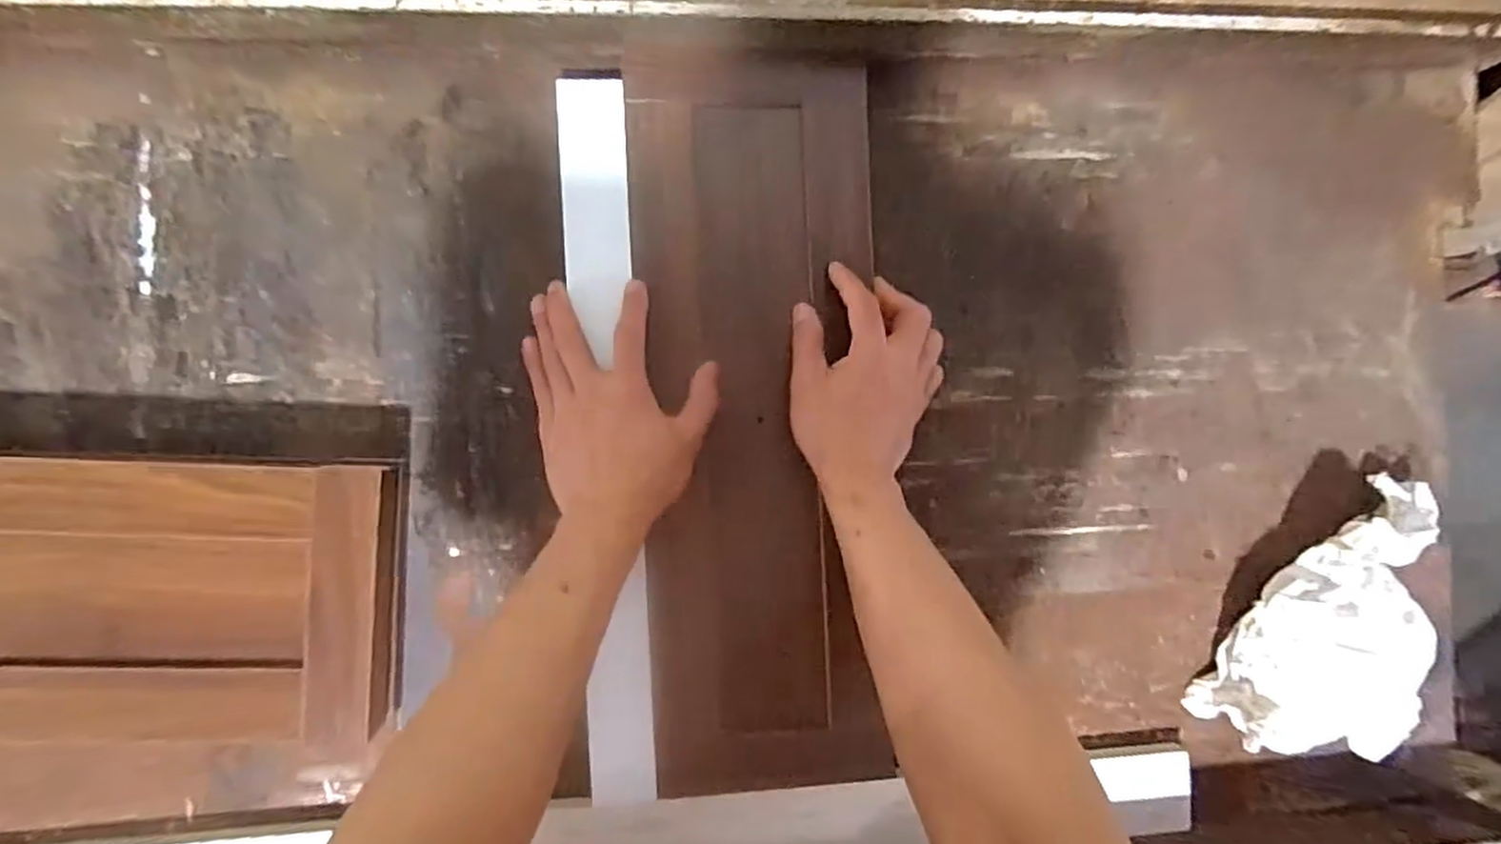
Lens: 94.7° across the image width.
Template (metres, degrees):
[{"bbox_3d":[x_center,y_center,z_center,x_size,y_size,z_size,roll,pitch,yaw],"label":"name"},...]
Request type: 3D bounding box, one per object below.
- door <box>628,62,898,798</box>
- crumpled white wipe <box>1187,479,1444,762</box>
[{"bbox_3d":[0.007,0.008,0.492,0.165,0.023,0.503,-2,91,-6],"label":"door"},{"bbox_3d":[0.456,0.149,0.522,0.151,0.062,0.231,23,88,-5],"label":"crumpled white wipe"}]

